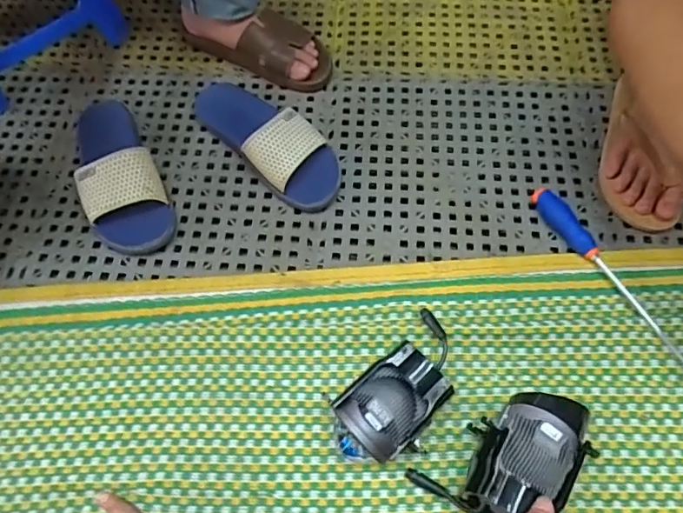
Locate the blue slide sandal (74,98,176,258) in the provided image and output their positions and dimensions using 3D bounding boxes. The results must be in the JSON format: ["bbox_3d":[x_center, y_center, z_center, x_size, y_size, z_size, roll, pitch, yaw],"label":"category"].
[{"bbox_3d":[-0.317,-0.126,0.700,0.103,0.066,0.273,-27,67,-11],"label":"blue slide sandal"}]

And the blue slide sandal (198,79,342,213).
[{"bbox_3d":[-0.111,-0.187,0.726,0.106,0.074,0.283,-41,70,-16],"label":"blue slide sandal"}]

